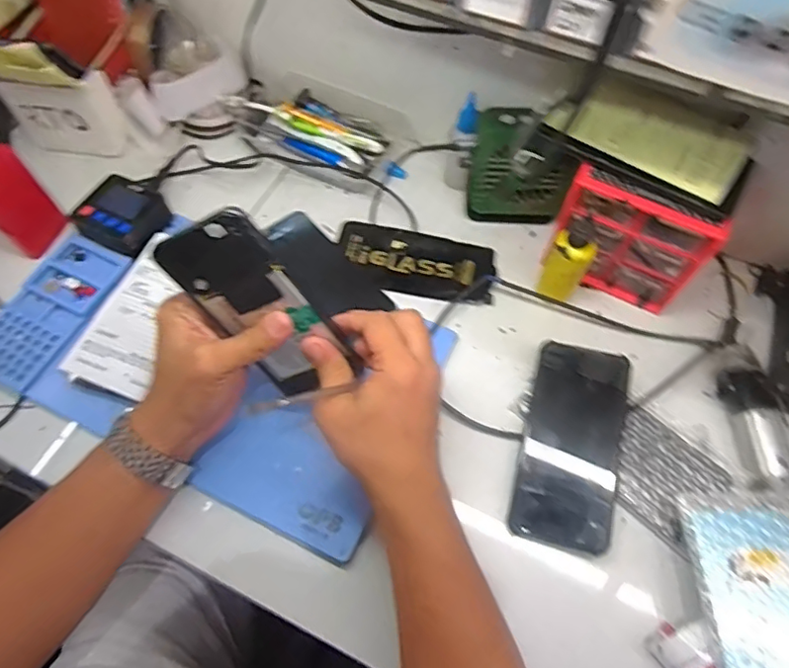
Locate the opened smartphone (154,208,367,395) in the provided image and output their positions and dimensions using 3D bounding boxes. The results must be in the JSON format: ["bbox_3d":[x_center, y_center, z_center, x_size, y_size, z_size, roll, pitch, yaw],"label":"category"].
[{"bbox_3d":[-0.091,-0.015,0.394,0.072,0.157,0.011,-21,40,20],"label":"opened smartphone"}]

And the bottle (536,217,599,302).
[{"bbox_3d":[0.157,-0.066,0.499,0.035,0.097,0.029,27,66,13],"label":"bottle"}]

